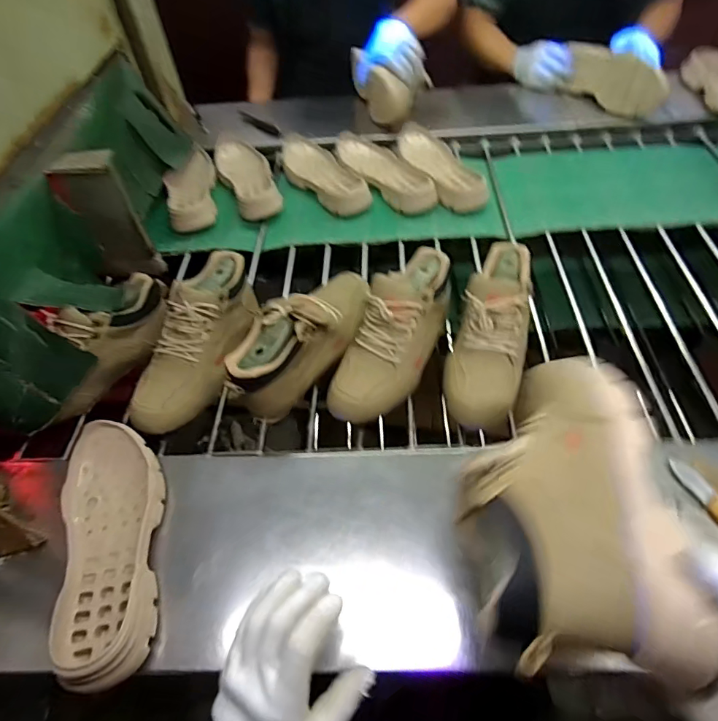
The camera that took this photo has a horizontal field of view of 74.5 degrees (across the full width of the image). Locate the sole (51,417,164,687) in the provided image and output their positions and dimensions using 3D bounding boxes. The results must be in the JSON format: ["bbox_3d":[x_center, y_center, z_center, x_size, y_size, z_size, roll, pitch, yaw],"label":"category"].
[{"bbox_3d":[-0.273,0.197,0.528,0.106,0.043,0.283,-18,54,-9],"label":"sole"}]

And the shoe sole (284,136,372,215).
[{"bbox_3d":[-0.084,-0.395,1.021,0.112,0.059,0.286,-30,55,-19],"label":"shoe sole"}]

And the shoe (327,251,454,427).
[{"bbox_3d":[0.053,-0.040,0.678,0.102,0.095,0.289,24,76,22],"label":"shoe"}]

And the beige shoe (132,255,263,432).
[{"bbox_3d":[-0.232,-0.029,0.689,0.101,0.091,0.285,16,75,17],"label":"beige shoe"}]

